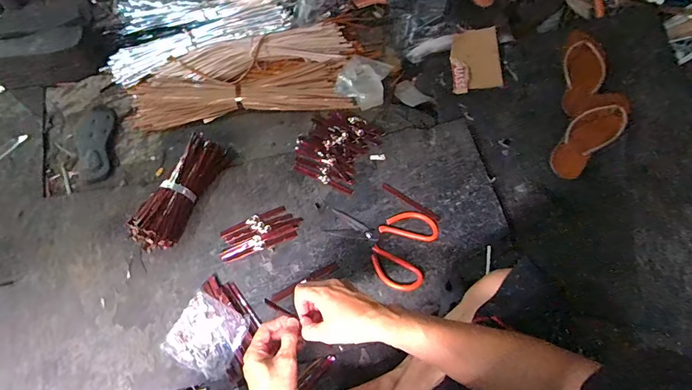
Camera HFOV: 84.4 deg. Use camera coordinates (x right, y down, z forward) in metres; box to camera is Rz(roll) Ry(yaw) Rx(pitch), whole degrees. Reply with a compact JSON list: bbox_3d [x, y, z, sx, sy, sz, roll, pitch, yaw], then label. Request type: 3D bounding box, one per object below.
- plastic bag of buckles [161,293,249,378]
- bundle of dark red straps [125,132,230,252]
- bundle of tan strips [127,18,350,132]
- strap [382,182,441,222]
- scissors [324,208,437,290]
[{"bbox_3d":[-0.251,0.246,0.684,0.131,0.041,0.113,23,68,12],"label":"plastic bag of buckles"},{"bbox_3d":[-0.344,-0.007,0.800,0.082,0.059,0.258,22,67,15],"label":"bundle of dark red straps"},{"bbox_3d":[-0.261,-0.309,0.974,0.560,0.077,0.230,-5,61,-3],"label":"bundle of tan strips"},{"bbox_3d":[0.133,0.014,0.788,0.135,0.004,0.012,35,71,16],"label":"strap"},{"bbox_3d":[0.063,0.087,0.757,0.211,0.009,0.156,19,67,10],"label":"scissors"}]

